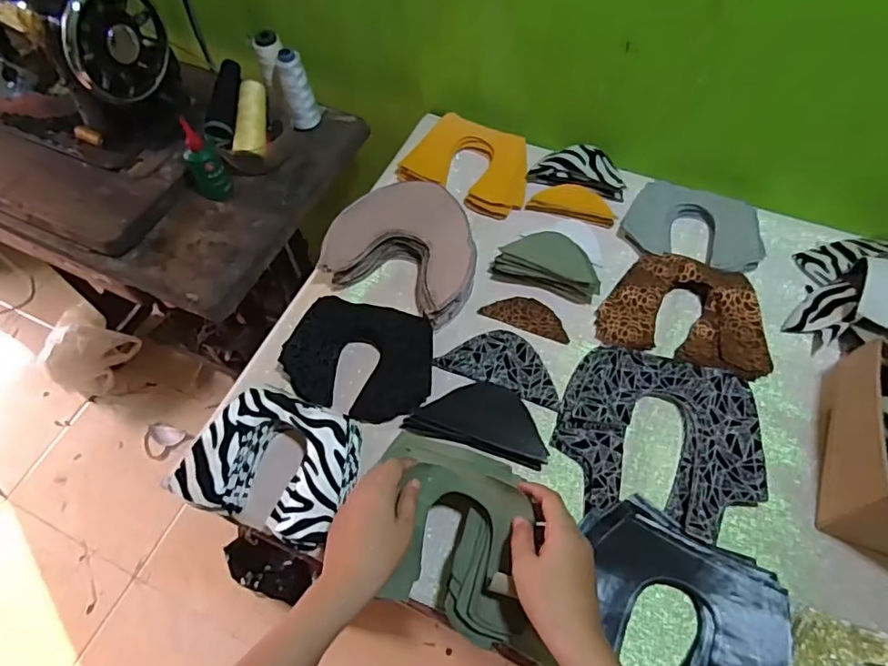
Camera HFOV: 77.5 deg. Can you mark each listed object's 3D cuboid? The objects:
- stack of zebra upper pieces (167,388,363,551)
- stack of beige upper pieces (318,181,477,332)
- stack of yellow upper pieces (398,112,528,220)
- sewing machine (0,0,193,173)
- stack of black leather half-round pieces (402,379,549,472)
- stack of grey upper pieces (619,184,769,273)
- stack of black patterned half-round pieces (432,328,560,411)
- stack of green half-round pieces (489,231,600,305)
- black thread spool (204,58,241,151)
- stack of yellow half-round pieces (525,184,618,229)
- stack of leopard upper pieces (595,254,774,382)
[{"bbox_3d":[-0.168,0.129,0.558,0.154,0.046,0.129,16,62,11],"label":"stack of zebra upper pieces"},{"bbox_3d":[-0.041,-0.113,0.679,0.174,0.042,0.170,20,63,14],"label":"stack of beige upper pieces"},{"bbox_3d":[0.039,-0.235,0.762,0.163,0.033,0.134,21,63,14],"label":"stack of yellow upper pieces"},{"bbox_3d":[-0.565,-0.400,0.768,0.376,0.203,0.174,22,63,15],"label":"sewing machine"},{"bbox_3d":[0.040,0.087,0.589,0.145,0.018,0.075,14,61,10],"label":"stack of black leather half-round pieces"},{"bbox_3d":[0.314,-0.134,0.692,0.164,0.031,0.105,20,63,14],"label":"stack of grey upper pieces"},{"bbox_3d":[0.070,0.032,0.628,0.140,0.006,0.072,20,62,13],"label":"stack of black patterned half-round pieces"},{"bbox_3d":[0.127,-0.085,0.667,0.128,0.050,0.061,20,63,13],"label":"stack of green half-round pieces"},{"bbox_3d":[-0.303,-0.321,0.767,0.034,0.031,0.131,2,76,4],"label":"black thread spool"},{"bbox_3d":[0.171,-0.172,0.729,0.111,0.018,0.049,16,62,11],"label":"stack of yellow half-round pieces"},{"bbox_3d":[0.279,-0.024,0.633,0.181,0.023,0.135,18,62,12],"label":"stack of leopard upper pieces"}]

